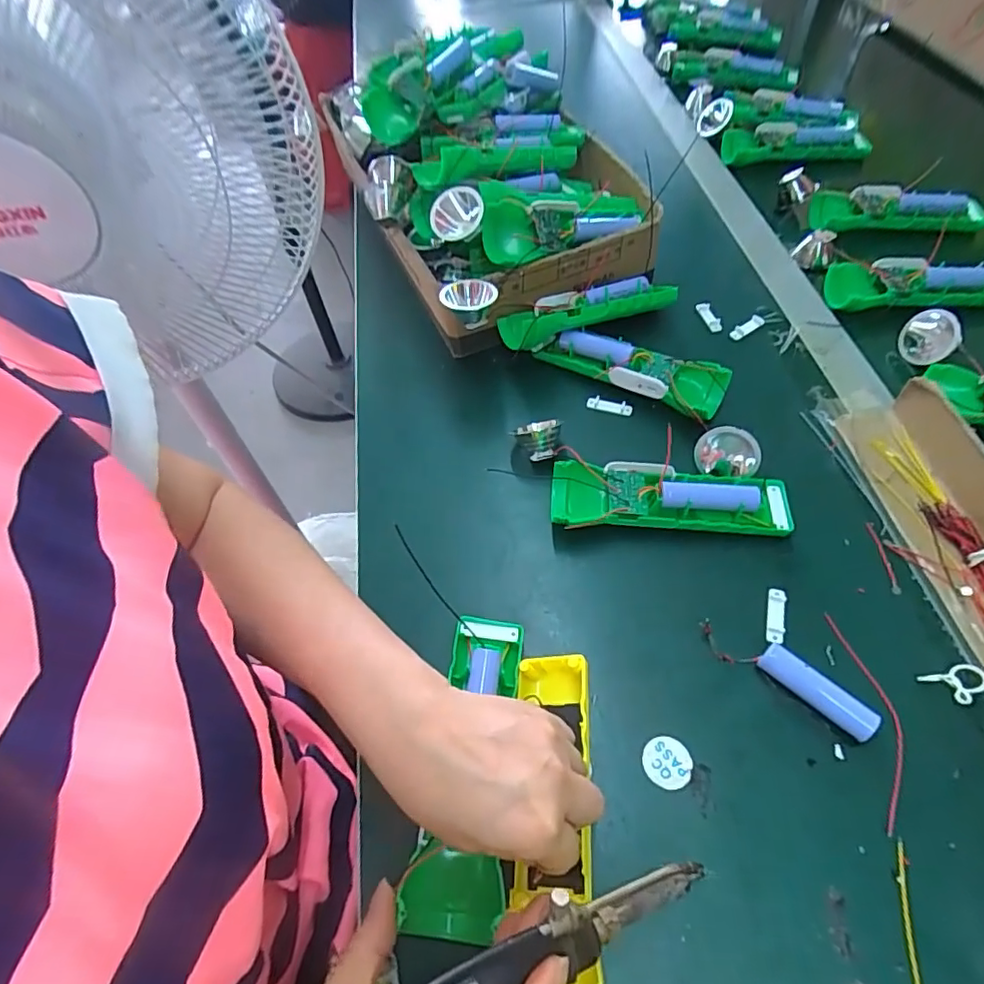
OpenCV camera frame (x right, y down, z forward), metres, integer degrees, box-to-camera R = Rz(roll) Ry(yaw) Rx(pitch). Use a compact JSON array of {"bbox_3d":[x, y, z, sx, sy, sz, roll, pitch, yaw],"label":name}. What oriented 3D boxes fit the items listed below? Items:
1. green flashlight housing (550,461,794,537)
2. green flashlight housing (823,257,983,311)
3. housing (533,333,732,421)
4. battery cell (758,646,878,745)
[{"bbox_3d":[0.126,0.005,0.411,0.164,0.029,0.047,1,56,5],"label":"green flashlight housing"},{"bbox_3d":[0.399,-0.192,0.527,0.165,0.024,0.049,3,56,7],"label":"green flashlight housing"},{"bbox_3d":[0.115,-0.104,0.484,0.152,0.029,0.046,26,62,20],"label":"housing"},{"bbox_3d":[0.190,0.118,0.340,0.019,0.015,0.066,-40,62,-21],"label":"battery cell"}]

